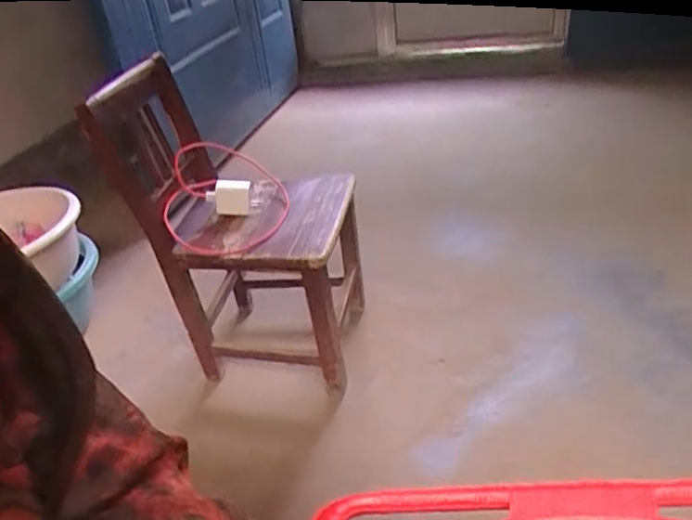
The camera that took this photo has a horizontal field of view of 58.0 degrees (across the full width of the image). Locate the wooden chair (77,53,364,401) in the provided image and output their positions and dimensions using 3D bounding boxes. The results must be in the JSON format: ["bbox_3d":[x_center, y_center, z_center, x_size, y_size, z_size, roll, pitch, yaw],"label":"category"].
[{"bbox_3d":[-0.180,-0.056,1.272,0.359,0.649,0.392,0,33,12],"label":"wooden chair"}]

